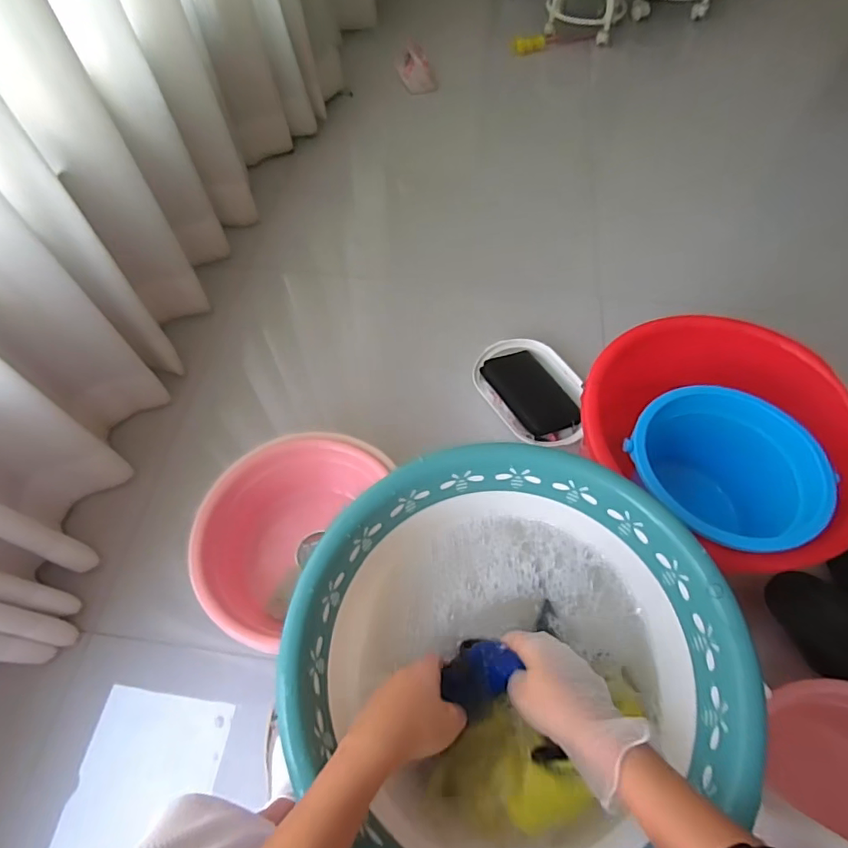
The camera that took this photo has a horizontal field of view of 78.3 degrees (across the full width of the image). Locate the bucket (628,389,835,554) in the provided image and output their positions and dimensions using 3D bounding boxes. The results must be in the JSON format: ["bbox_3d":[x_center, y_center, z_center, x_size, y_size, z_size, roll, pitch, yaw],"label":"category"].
[{"bbox_3d":[0.352,0.075,0.653,0.210,0.164,0.177,25,63,16],"label":"bucket"}]

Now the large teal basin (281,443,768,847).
[{"bbox_3d":[0.072,0.200,0.469,0.348,0.114,0.335,-1,59,1],"label":"large teal basin"}]

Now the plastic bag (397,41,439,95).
[{"bbox_3d":[-0.030,-1.098,1.599,0.103,0.072,0.178,-11,59,-5],"label":"plastic bag"}]

